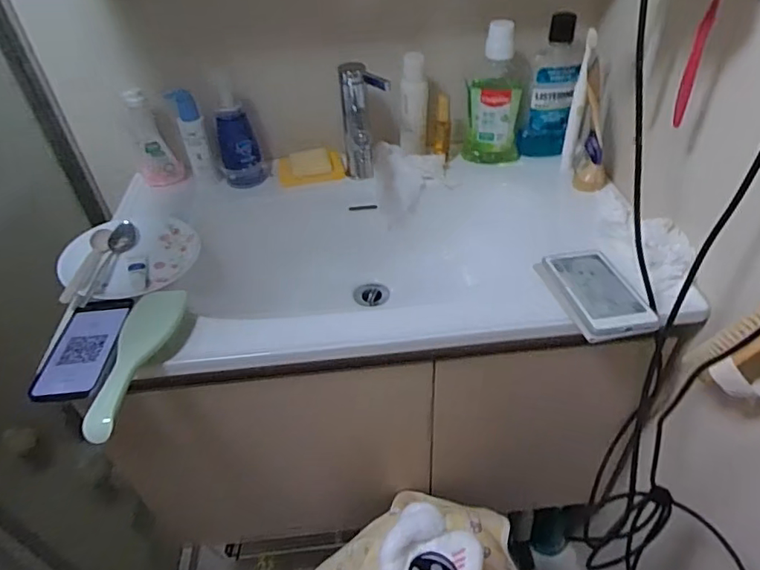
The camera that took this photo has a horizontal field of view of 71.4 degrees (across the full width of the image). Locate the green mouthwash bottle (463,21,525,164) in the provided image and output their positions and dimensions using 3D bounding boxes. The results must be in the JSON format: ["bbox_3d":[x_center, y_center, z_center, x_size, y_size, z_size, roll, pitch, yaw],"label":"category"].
[{"bbox_3d":[0.185,-0.301,0.853,0.091,0.220,0.049,5,43,10],"label":"green mouthwash bottle"}]

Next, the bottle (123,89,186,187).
[{"bbox_3d":[-0.373,-0.237,0.862,0.069,0.150,0.041,-23,45,-19],"label":"bottle"}]

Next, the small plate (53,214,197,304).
[{"bbox_3d":[-0.351,-0.040,0.747,0.175,0.016,0.161,3,49,-16],"label":"small plate"}]

